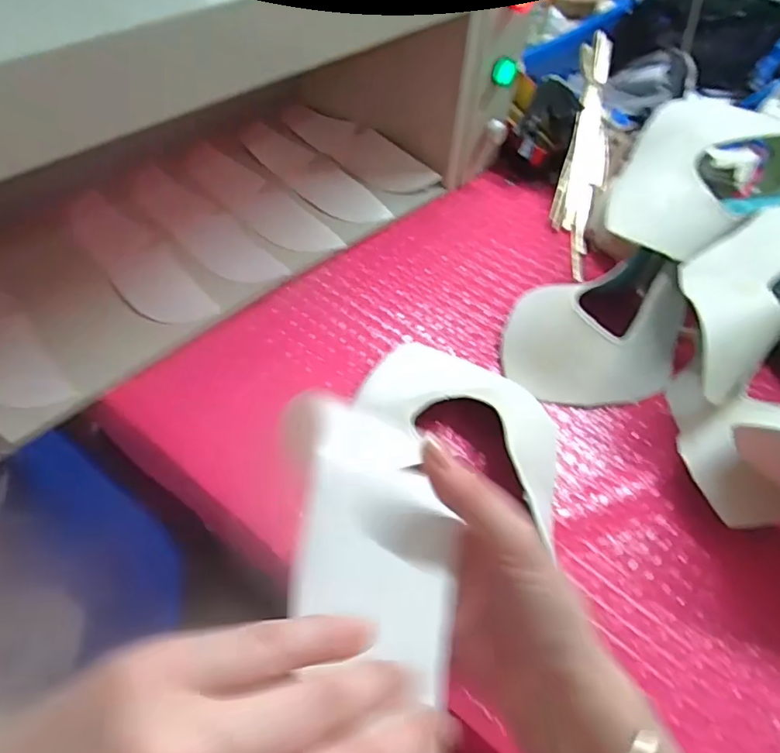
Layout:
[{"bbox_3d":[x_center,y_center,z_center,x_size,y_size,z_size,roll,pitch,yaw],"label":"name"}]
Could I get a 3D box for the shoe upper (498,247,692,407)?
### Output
[{"bbox_3d":[0.211,-0.042,0.525,0.196,0.066,0.119,-15,57,-13],"label":"shoe upper"}]

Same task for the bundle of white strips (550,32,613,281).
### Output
[{"bbox_3d":[0.250,-0.288,0.688,0.056,0.029,0.370,11,74,5],"label":"bundle of white strips"}]

